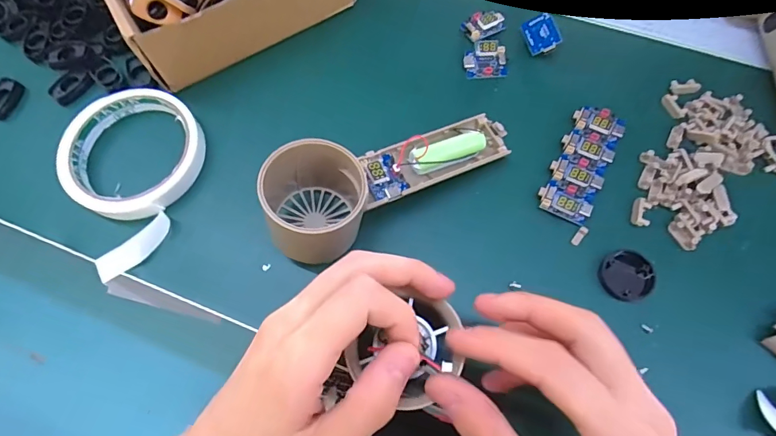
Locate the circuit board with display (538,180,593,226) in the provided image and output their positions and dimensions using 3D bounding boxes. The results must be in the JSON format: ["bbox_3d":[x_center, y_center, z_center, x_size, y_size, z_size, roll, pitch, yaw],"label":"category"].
[{"bbox_3d":[0.114,-0.013,0.282,0.033,0.012,0.024,24,71,11],"label":"circuit board with display"}]

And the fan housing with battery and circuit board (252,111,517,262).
[{"bbox_3d":[0.002,-0.031,0.271,0.167,0.057,0.055,-21,70,-7],"label":"fan housing with battery and circuit board"}]

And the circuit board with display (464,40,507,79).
[{"bbox_3d":[0.071,-0.116,0.323,0.030,0.013,0.021,-2,69,1],"label":"circuit board with display"}]

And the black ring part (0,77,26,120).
[{"bbox_3d":[-0.287,-0.089,0.333,0.016,0.009,0.032,14,70,7],"label":"black ring part"}]

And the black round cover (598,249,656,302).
[{"bbox_3d":[0.144,0.034,0.268,0.030,0.005,0.030,-1,69,1],"label":"black round cover"}]

